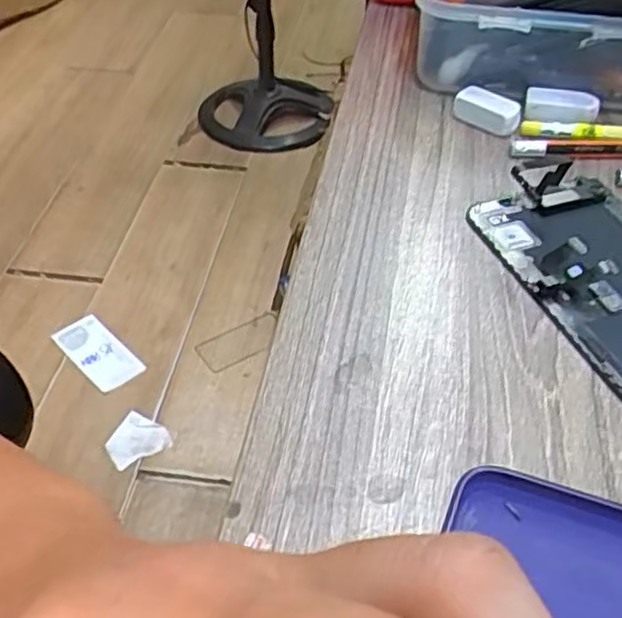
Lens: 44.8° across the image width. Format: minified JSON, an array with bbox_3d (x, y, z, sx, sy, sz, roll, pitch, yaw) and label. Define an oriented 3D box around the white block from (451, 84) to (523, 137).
[{"bbox_3d":[0.085,-0.095,0.362,0.031,0.012,0.018,31,51,29],"label":"white block"}]

